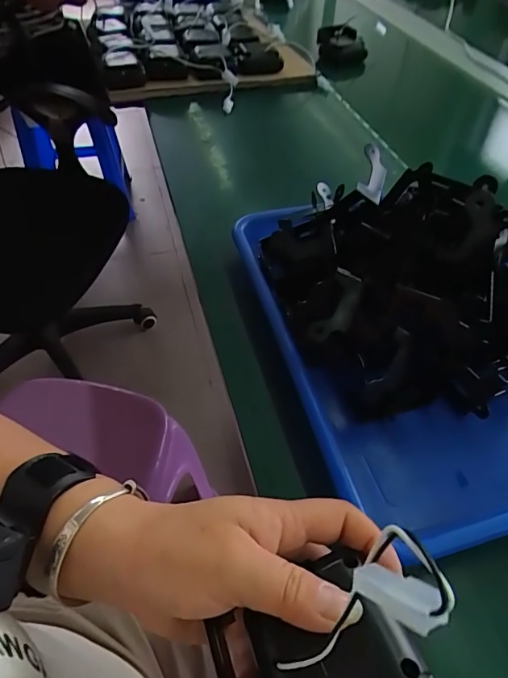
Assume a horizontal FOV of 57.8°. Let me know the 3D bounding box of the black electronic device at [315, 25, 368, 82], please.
[{"bbox_3d":[0.150,-0.494,0.796,0.081,0.072,0.045,0,48,-1],"label":"black electronic device"}]

